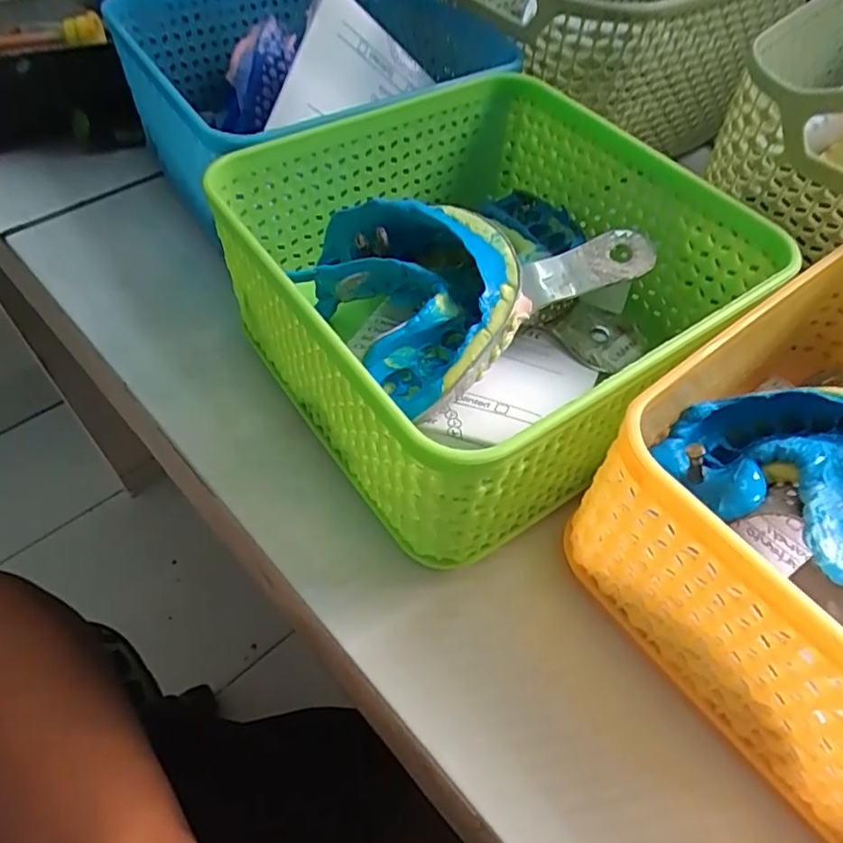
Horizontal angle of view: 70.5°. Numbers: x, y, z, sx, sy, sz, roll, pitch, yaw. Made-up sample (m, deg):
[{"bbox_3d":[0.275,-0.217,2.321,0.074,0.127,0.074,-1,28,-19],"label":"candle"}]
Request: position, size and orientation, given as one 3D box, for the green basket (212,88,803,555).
[{"bbox_3d":[0.019,-0.040,0.195,0.129,0.067,0.128,-28,60,-22],"label":"green basket"}]

